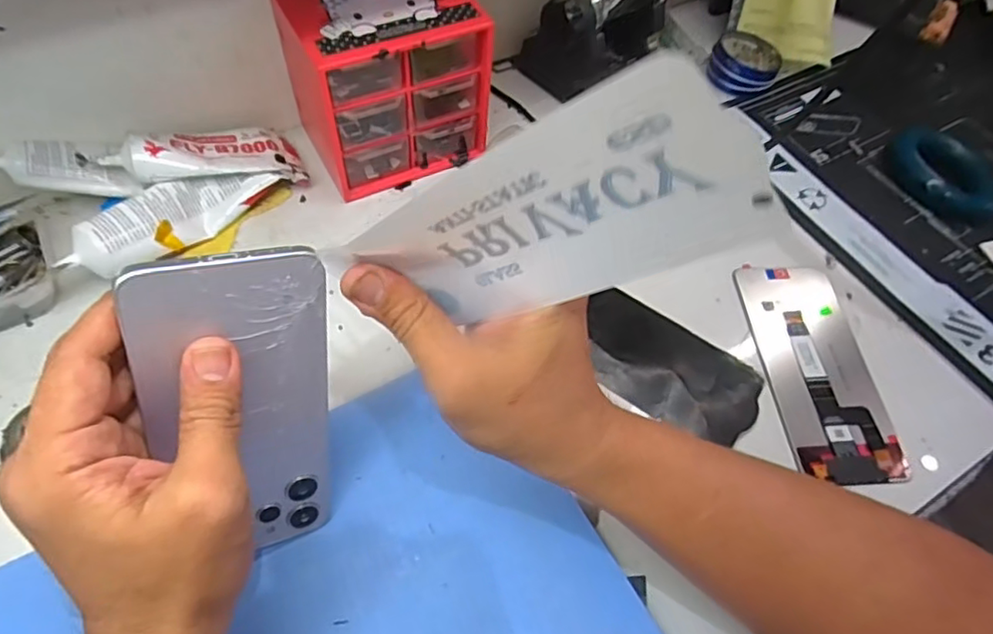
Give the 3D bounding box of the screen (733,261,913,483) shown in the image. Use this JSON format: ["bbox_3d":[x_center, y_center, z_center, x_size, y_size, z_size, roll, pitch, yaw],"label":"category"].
[{"bbox_3d":[0.216,0.031,0.407,0.072,0.004,0.159,-2,59,-5],"label":"screen"}]

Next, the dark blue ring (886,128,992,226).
[{"bbox_3d":[0.361,-0.116,0.489,0.053,0.030,0.095,-15,61,-13],"label":"dark blue ring"}]

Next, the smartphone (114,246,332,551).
[{"bbox_3d":[-0.110,0.046,0.274,0.075,0.166,0.011,-15,39,-25],"label":"smartphone"}]

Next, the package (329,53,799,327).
[{"bbox_3d":[0.013,-0.029,0.211,0.071,0.150,0.006,38,53,-31],"label":"package"}]

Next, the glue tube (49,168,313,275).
[{"bbox_3d":[-0.215,-0.073,0.424,0.037,0.034,0.158,40,51,19],"label":"glue tube"}]

